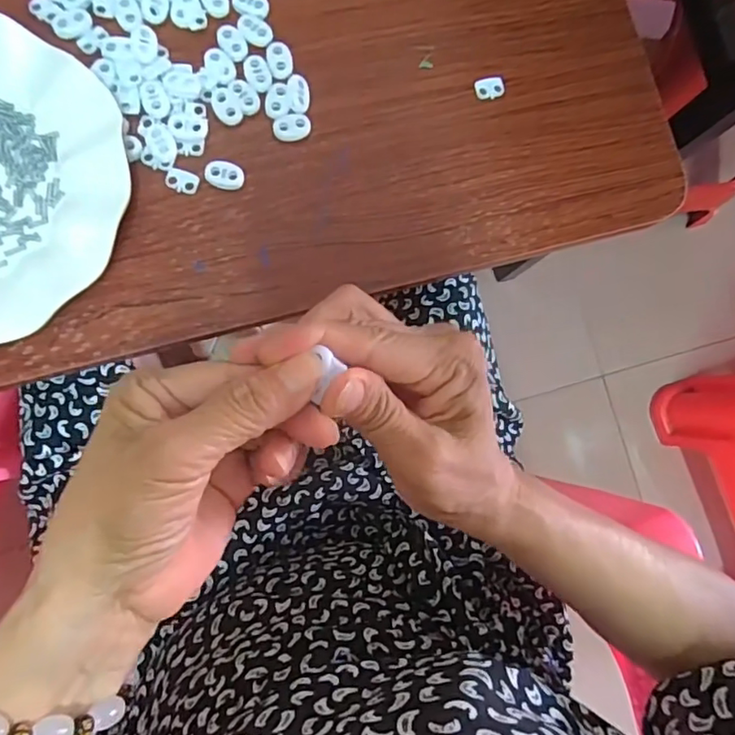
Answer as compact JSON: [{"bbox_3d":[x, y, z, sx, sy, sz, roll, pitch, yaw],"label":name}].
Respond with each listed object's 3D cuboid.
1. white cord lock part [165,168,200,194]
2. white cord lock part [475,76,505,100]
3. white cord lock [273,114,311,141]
[{"bbox_3d":[-0.110,-0.111,0.339,0.019,0.004,0.013,13,83,-6],"label":"white cord lock part"},{"bbox_3d":[0.079,-0.181,0.369,0.020,0.004,0.014,-10,86,-8],"label":"white cord lock part"},{"bbox_3d":[-0.046,-0.147,0.350,0.022,0.007,0.014,-12,86,-8],"label":"white cord lock"}]

